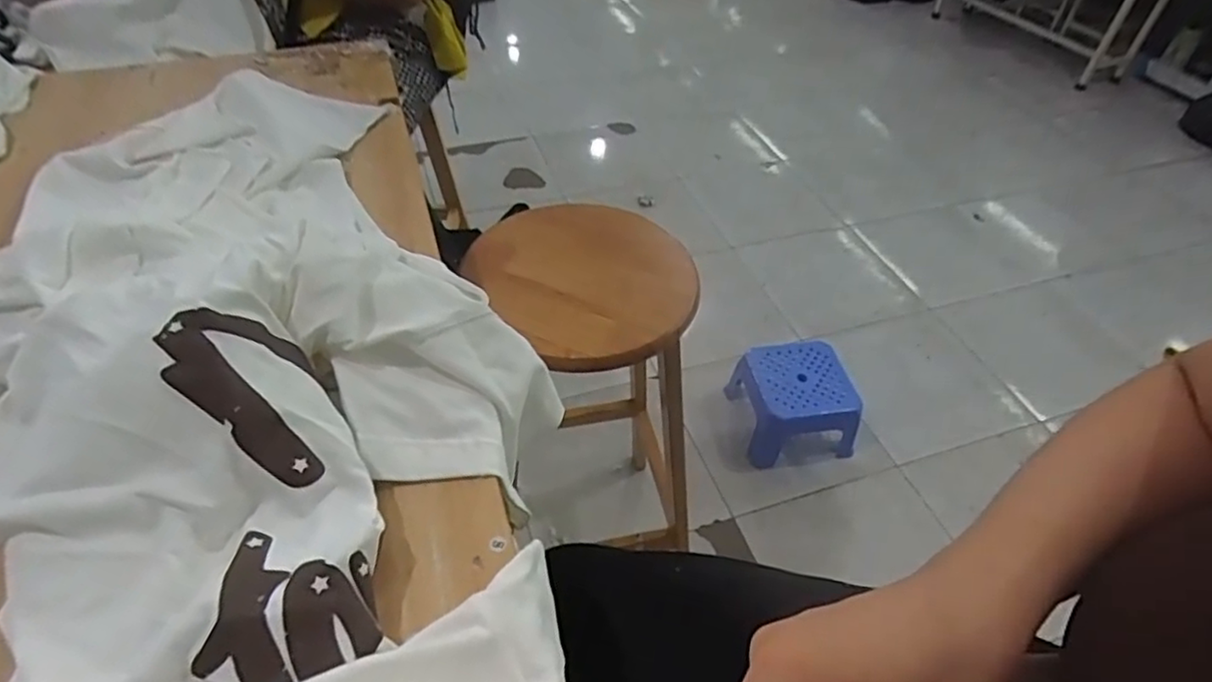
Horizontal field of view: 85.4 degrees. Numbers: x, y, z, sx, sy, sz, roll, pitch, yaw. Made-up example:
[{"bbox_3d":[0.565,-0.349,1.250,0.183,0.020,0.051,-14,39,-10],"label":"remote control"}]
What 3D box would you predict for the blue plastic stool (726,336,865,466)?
[{"bbox_3d":[0.411,0.131,1.445,0.224,0.153,0.213,-5,46,-9],"label":"blue plastic stool"}]

